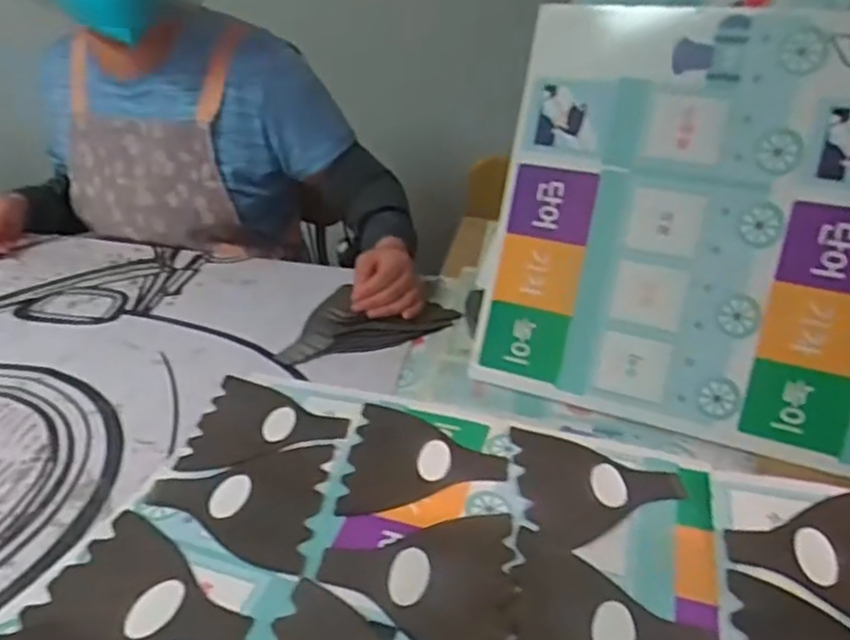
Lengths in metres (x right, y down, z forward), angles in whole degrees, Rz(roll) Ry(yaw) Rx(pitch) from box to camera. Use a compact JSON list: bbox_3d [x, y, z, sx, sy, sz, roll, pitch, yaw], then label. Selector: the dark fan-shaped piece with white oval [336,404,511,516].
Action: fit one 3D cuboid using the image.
[{"bbox_3d":[-0.018,0.118,0.658,0.151,0.009,0.128,-11,33,-20],"label":"dark fan-shaped piece with white oval"}]

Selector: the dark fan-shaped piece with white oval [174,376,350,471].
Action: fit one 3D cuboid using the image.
[{"bbox_3d":[-0.147,0.102,0.685,0.139,0.009,0.138,4,31,3],"label":"dark fan-shaped piece with white oval"}]

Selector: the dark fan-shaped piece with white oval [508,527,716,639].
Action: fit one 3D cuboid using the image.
[{"bbox_3d":[0.131,0.217,0.500,0.140,0.005,0.141,7,31,9],"label":"dark fan-shaped piece with white oval"}]

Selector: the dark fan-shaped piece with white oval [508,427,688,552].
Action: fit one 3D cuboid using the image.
[{"bbox_3d":[0.150,0.147,0.617,0.140,0.011,0.142,2,33,3],"label":"dark fan-shaped piece with white oval"}]

